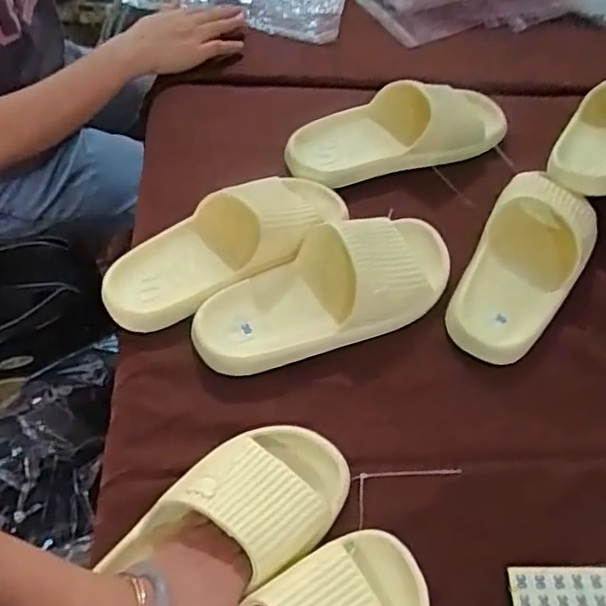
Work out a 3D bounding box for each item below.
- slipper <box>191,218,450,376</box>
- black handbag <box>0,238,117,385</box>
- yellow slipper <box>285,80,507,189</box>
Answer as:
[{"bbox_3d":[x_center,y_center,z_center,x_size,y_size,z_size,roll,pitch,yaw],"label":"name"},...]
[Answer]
[{"bbox_3d":[0.026,-0.012,0.587,0.258,0.055,0.104,-26,61,-19],"label":"slipper"},{"bbox_3d":[-0.432,0.015,0.935,0.303,0.116,0.192,1,57,-5],"label":"black handbag"},{"bbox_3d":[0.106,-0.206,0.722,0.267,0.069,0.098,-15,58,-14],"label":"yellow slipper"}]

